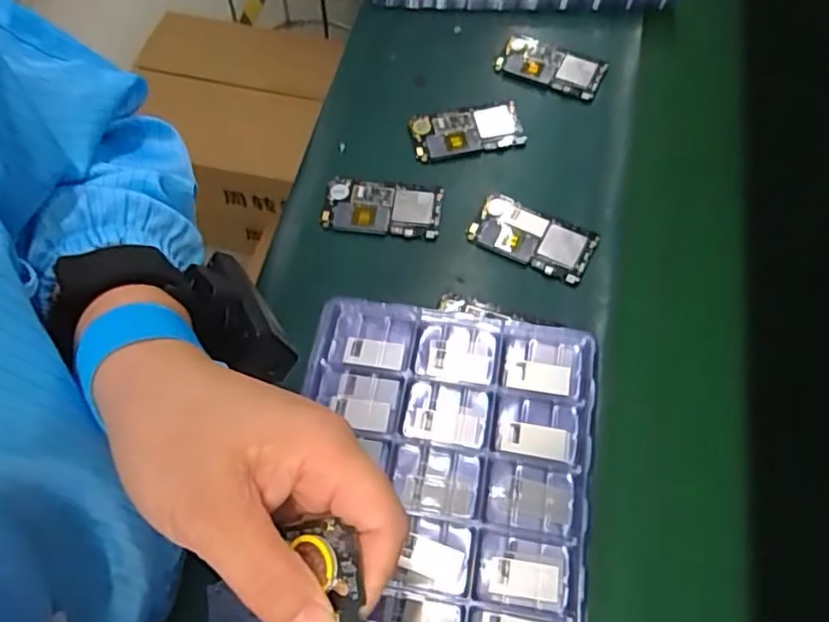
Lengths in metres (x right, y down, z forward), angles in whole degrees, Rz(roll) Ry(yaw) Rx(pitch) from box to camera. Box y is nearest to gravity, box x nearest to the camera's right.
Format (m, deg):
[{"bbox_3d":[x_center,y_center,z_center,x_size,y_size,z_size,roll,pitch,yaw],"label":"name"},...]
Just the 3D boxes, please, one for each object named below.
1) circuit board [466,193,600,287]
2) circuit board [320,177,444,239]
[{"bbox_3d":[0.121,-0.076,0.658,0.122,0.013,0.061,28,66,10],"label":"circuit board"},{"bbox_3d":[-0.034,-0.109,0.676,0.122,0.011,0.060,10,65,2],"label":"circuit board"}]

